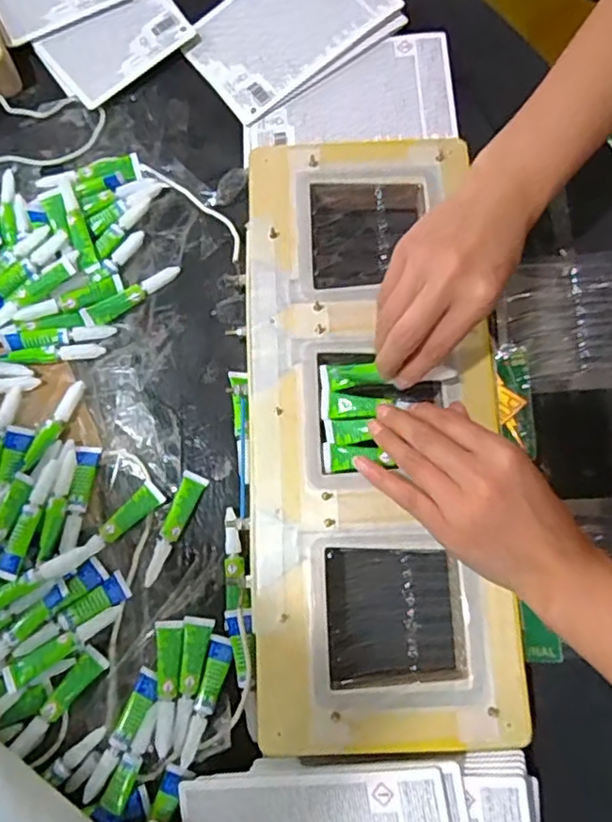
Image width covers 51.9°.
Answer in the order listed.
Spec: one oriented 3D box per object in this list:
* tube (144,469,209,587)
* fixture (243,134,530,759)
[{"bbox_3d":[-0.094,0.084,0.447,0.015,0.011,0.082,20,77,7],"label":"tube"},{"bbox_3d":[0.044,0.003,0.440,0.176,0.033,0.420,-5,76,0],"label":"fixture"}]

